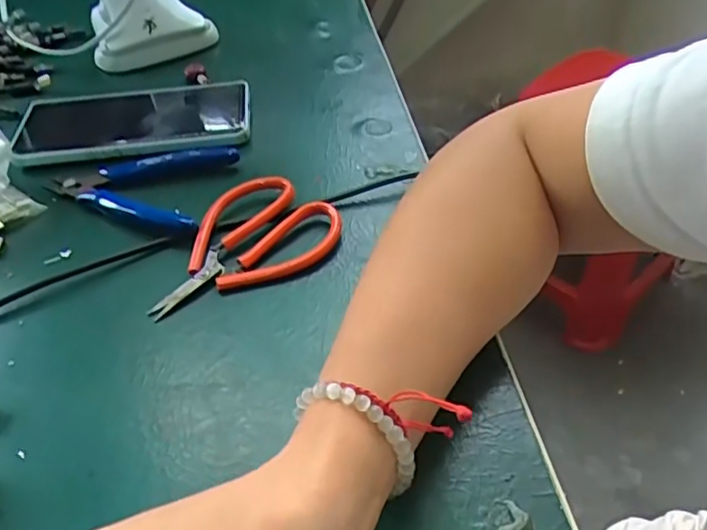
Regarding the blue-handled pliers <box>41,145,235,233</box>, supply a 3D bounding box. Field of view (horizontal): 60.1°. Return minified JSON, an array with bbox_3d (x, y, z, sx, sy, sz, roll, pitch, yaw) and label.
[{"bbox_3d":[-0.140,-0.052,0.397,0.111,0.015,0.082,6,44,11],"label":"blue-handled pliers"}]

